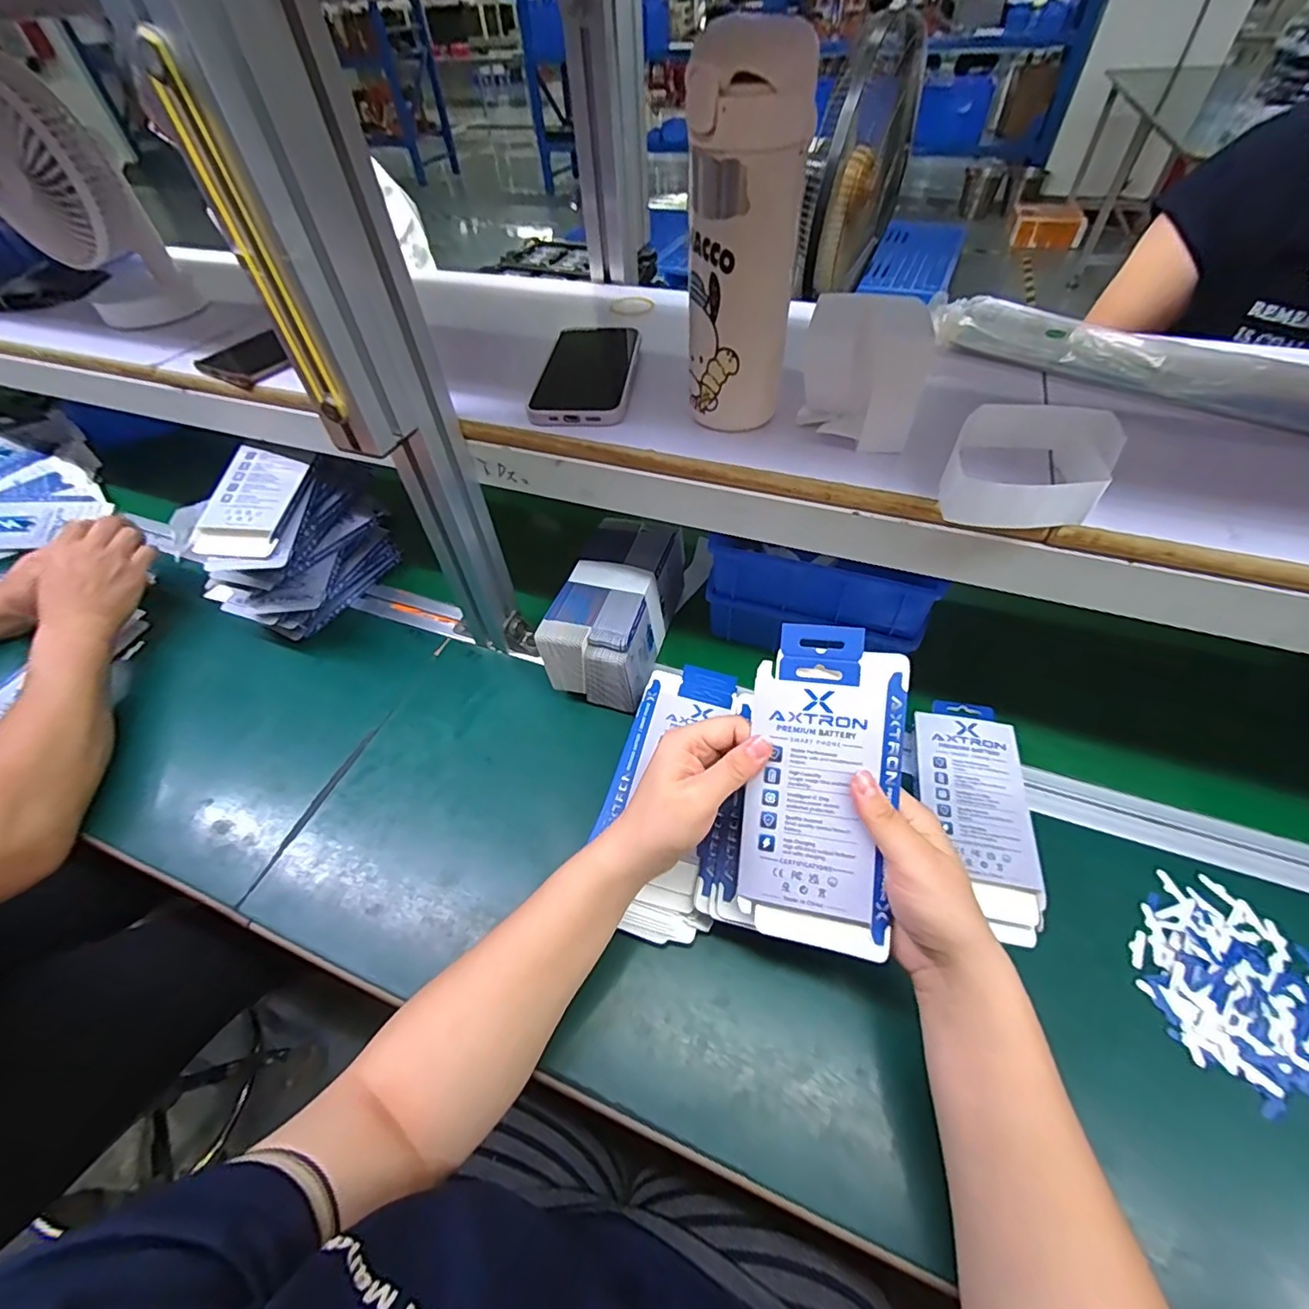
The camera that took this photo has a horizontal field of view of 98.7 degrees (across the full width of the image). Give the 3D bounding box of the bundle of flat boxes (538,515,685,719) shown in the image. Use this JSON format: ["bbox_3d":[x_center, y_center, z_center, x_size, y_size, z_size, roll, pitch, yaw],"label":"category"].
[{"bbox_3d":[-0.028,-0.051,0.566,0.098,0.099,0.207,10,51,11],"label":"bundle of flat boxes"}]

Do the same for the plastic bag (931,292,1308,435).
[{"bbox_3d":[0.373,-0.219,0.420,0.326,0.024,0.071,32,58,26],"label":"plastic bag"}]

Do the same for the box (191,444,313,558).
[{"bbox_3d":[-0.383,-0.145,0.536,0.081,0.018,0.112,10,71,3],"label":"box"}]

